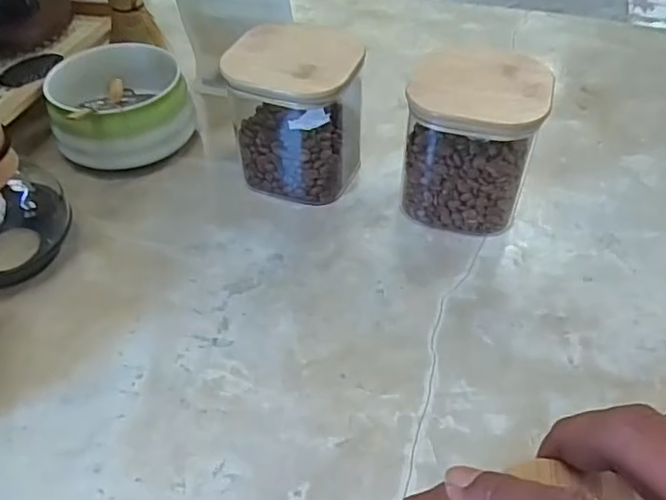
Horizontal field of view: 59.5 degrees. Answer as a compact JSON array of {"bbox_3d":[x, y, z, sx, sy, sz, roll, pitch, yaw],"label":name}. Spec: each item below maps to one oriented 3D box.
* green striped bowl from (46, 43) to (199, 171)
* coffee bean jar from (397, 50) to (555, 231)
[{"bbox_3d":[-0.194,-0.133,0.538,0.116,0.079,0.119,0,46,0],"label":"green striped bowl"},{"bbox_3d":[0.109,-0.085,0.465,0.097,0.112,0.092,13,48,13],"label":"coffee bean jar"}]

